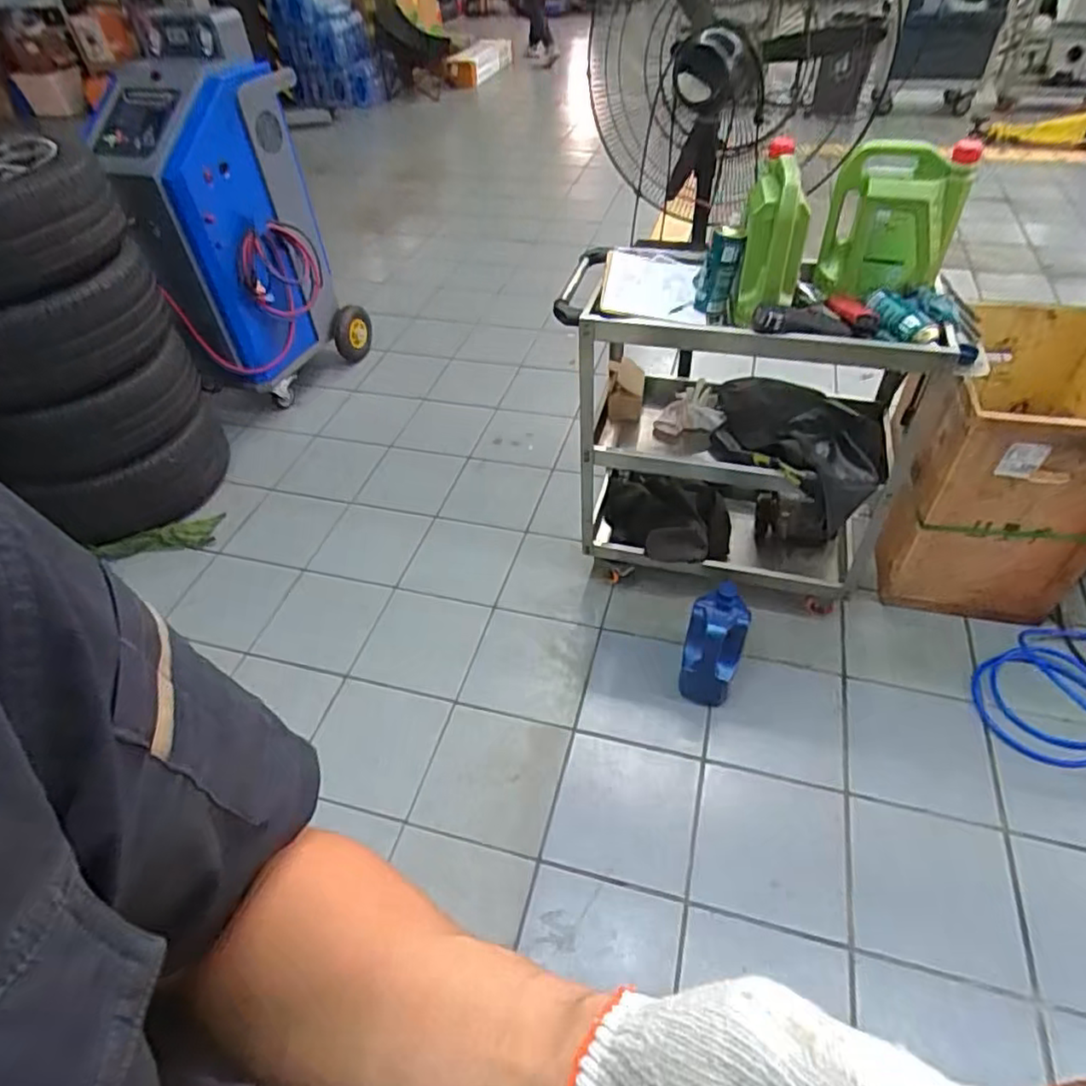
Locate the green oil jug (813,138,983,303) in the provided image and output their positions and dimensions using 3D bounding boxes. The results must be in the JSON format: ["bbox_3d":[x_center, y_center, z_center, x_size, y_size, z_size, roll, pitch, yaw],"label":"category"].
[{"bbox_3d":[0.663,-0.614,1.272,0.219,0.265,0.097,25,53,25],"label":"green oil jug"}]

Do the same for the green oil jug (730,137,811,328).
[{"bbox_3d":[0.448,-0.594,1.265,0.113,0.269,0.194,14,49,17],"label":"green oil jug"}]

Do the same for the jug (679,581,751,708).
[{"bbox_3d":[0.409,0.248,1.583,0.133,0.257,0.184,11,48,14],"label":"jug"}]

